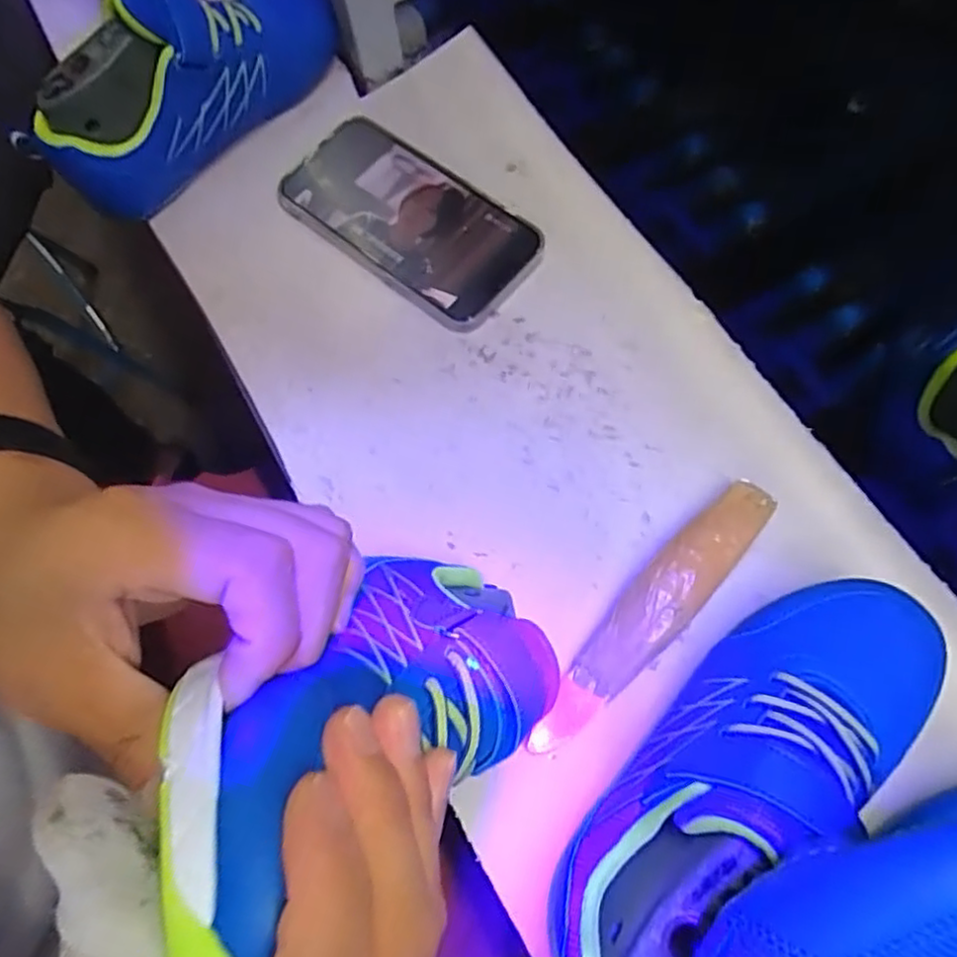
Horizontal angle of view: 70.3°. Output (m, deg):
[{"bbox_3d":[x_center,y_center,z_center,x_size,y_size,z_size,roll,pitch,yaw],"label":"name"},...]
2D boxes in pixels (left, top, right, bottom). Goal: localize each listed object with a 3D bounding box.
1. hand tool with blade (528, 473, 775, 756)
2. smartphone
[{"bbox_3d":[0.084,0.065,0.327,0.031,0.026,0.163,40,78,15],"label":"hand tool with blade"},{"bbox_3d":[-0.047,-0.163,0.422,0.173,0.013,0.081,38,77,15],"label":"smartphone"}]

